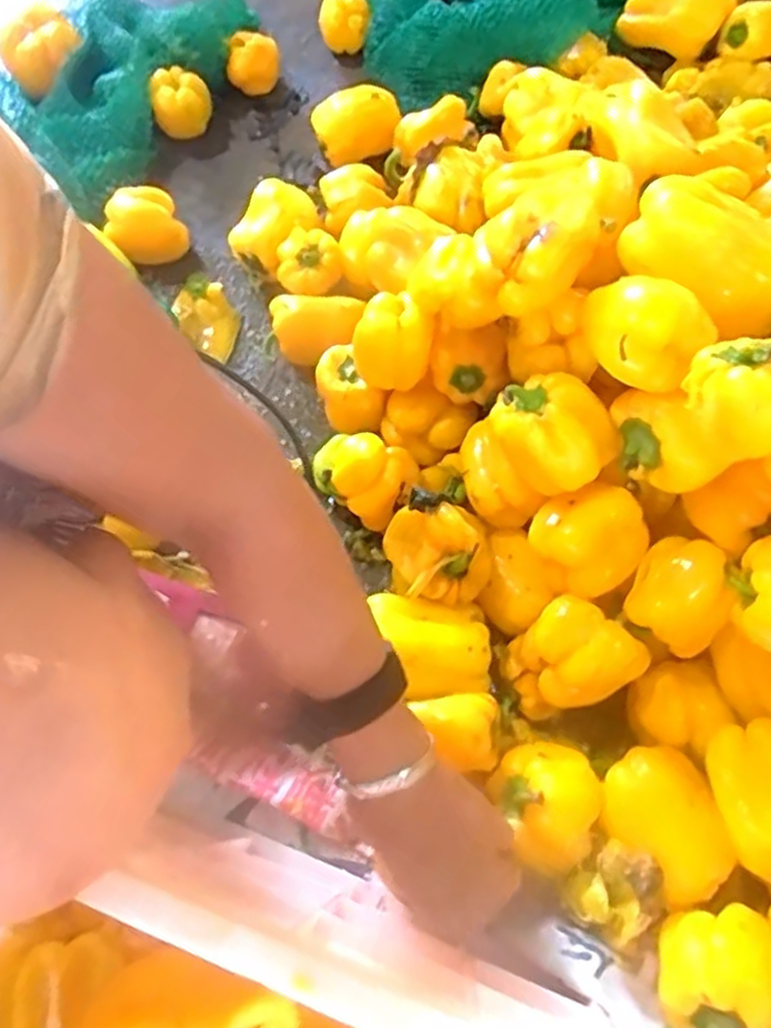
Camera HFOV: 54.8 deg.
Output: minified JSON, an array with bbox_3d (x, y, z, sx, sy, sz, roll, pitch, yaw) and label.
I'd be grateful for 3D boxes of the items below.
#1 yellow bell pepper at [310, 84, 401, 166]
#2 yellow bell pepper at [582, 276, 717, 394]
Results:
[{"bbox_3d":[-0.032,-0.417,0.806,0.090,0.059,0.063,13,67,8],"label":"yellow bell pepper"},{"bbox_3d":[0.170,-0.122,0.501,0.085,0.060,0.067,40,73,18],"label":"yellow bell pepper"}]

